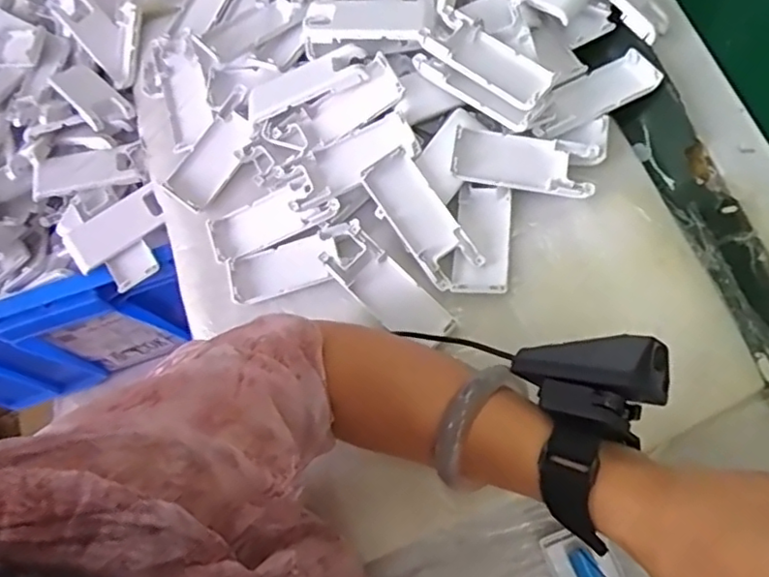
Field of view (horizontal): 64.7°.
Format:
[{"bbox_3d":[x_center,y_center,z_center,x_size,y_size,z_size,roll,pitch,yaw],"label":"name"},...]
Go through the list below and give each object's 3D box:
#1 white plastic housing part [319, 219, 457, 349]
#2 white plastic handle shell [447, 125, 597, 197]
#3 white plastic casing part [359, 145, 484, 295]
[{"bbox_3d":[0.000,-0.001,0.432,0.040,0.012,0.111,-41,68,-6],"label":"white plastic housing part"},{"bbox_3d":[0.101,-0.093,0.442,0.100,0.017,0.040,8,68,6],"label":"white plastic handle shell"},{"bbox_3d":[0.026,-0.050,0.438,0.041,0.013,0.101,-38,81,1],"label":"white plastic casing part"}]

